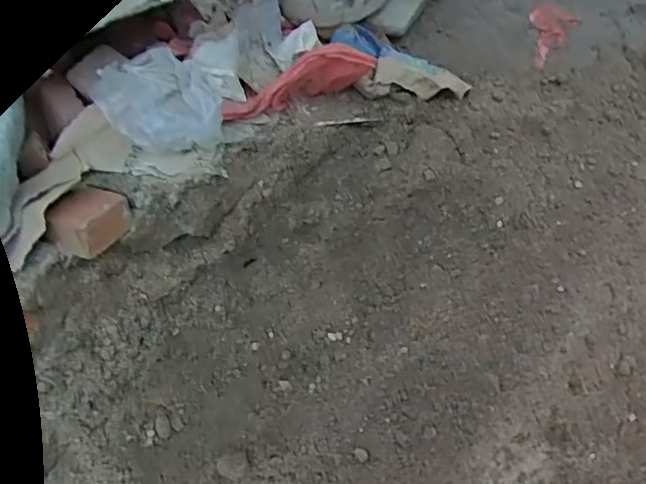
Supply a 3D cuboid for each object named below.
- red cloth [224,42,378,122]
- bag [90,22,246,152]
[{"bbox_3d":[-0.039,-0.238,0.839,0.239,0.101,0.038,-22,68,-15],"label":"red cloth"},{"bbox_3d":[-0.209,-0.204,0.785,0.201,0.076,0.167,-12,66,-8],"label":"bag"}]

